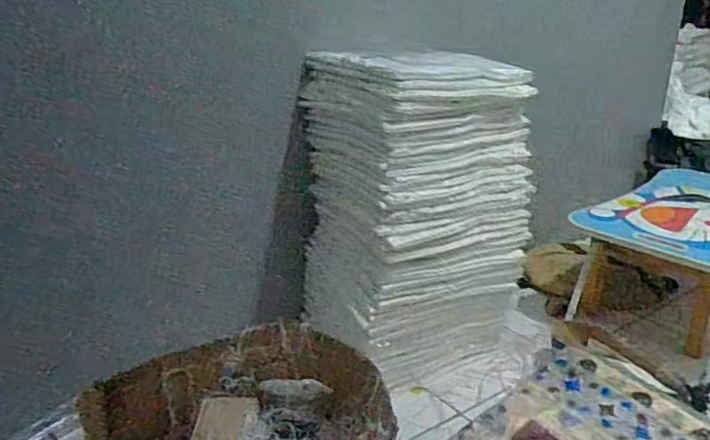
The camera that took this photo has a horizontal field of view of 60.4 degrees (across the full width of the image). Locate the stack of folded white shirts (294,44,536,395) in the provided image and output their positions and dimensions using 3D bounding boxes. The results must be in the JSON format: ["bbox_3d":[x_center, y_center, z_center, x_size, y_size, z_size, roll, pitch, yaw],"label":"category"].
[{"bbox_3d":[0.111,-0.028,1.214,0.364,0.570,0.321,-11,23,-27],"label":"stack of folded white shirts"}]

